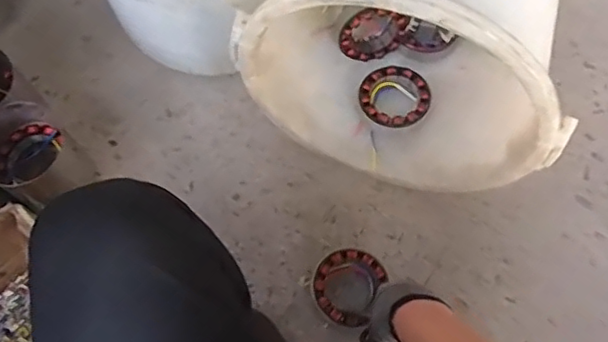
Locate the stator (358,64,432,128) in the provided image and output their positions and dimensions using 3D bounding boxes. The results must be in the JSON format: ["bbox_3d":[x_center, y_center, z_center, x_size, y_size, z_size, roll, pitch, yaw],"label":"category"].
[{"bbox_3d":[0.148,-0.125,0.952,0.111,0.025,0.113,0,72,-1],"label":"stator"}]

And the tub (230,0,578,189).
[{"bbox_3d":[0.190,-0.277,0.862,0.431,0.400,0.502,21,72,6],"label":"tub"}]

